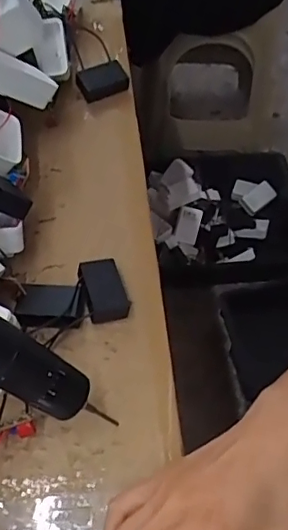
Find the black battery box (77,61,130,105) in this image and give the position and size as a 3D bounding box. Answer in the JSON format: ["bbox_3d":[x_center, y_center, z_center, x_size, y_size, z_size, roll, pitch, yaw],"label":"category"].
[{"bbox_3d":[-0.044,-0.193,0.582,0.051,0.022,0.033,-19,57,-11],"label":"black battery box"}]

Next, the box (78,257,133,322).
[{"bbox_3d":[-0.031,0.020,0.437,0.031,0.020,0.049,-16,56,-9],"label":"box"}]

